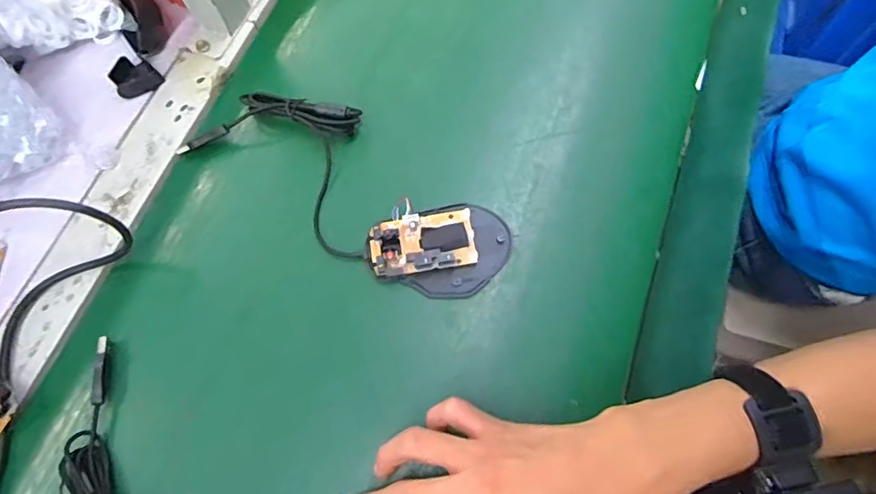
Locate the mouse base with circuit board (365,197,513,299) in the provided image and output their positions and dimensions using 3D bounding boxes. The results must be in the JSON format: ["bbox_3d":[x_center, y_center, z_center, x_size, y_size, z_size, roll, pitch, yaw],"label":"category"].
[{"bbox_3d":[0.001,0.001,0.415,0.108,0.021,0.073,3,70,2],"label":"mouse base with circuit board"}]

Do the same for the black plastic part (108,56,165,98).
[{"bbox_3d":[-0.276,-0.157,0.485,0.038,0.013,0.035,-32,72,-10],"label":"black plastic part"}]

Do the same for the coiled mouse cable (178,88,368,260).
[{"bbox_3d":[-0.114,-0.080,0.444,0.189,0.021,0.110,32,74,12],"label":"coiled mouse cable"}]

